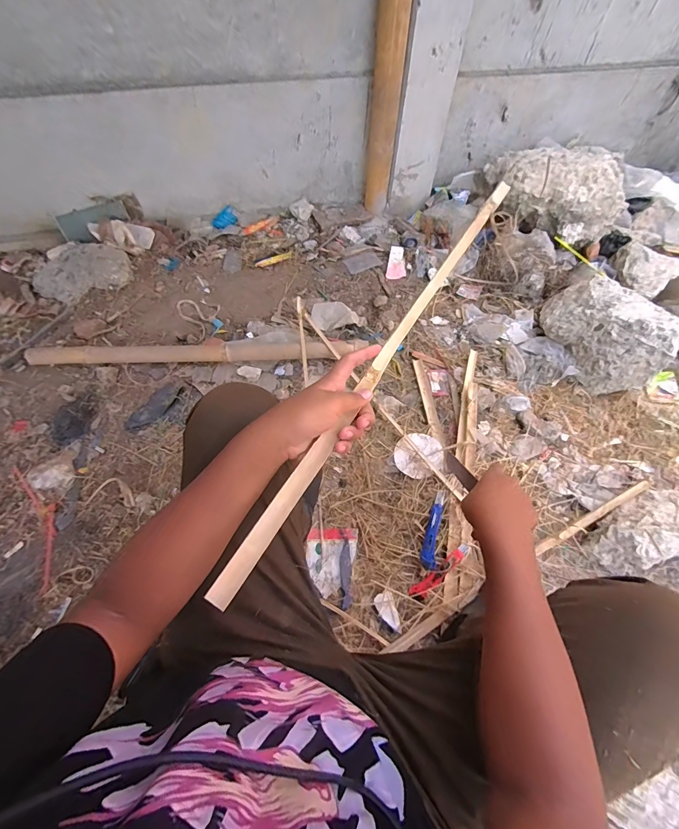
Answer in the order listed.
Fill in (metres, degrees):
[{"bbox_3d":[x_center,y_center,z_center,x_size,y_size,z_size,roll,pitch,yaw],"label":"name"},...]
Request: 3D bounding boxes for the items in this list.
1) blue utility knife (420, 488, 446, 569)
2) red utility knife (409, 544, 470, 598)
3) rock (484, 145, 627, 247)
[{"bbox_3d":[0.220,0.264,0.838,0.034,0.027,0.178,16,59,9],"label":"blue utility knife"},{"bbox_3d":[0.224,0.345,0.794,0.159,0.026,0.030,-32,63,-19],"label":"red utility knife"},{"bbox_3d":[0.710,-0.760,1.235,0.472,0.186,0.228,27,61,15],"label":"rock"}]

